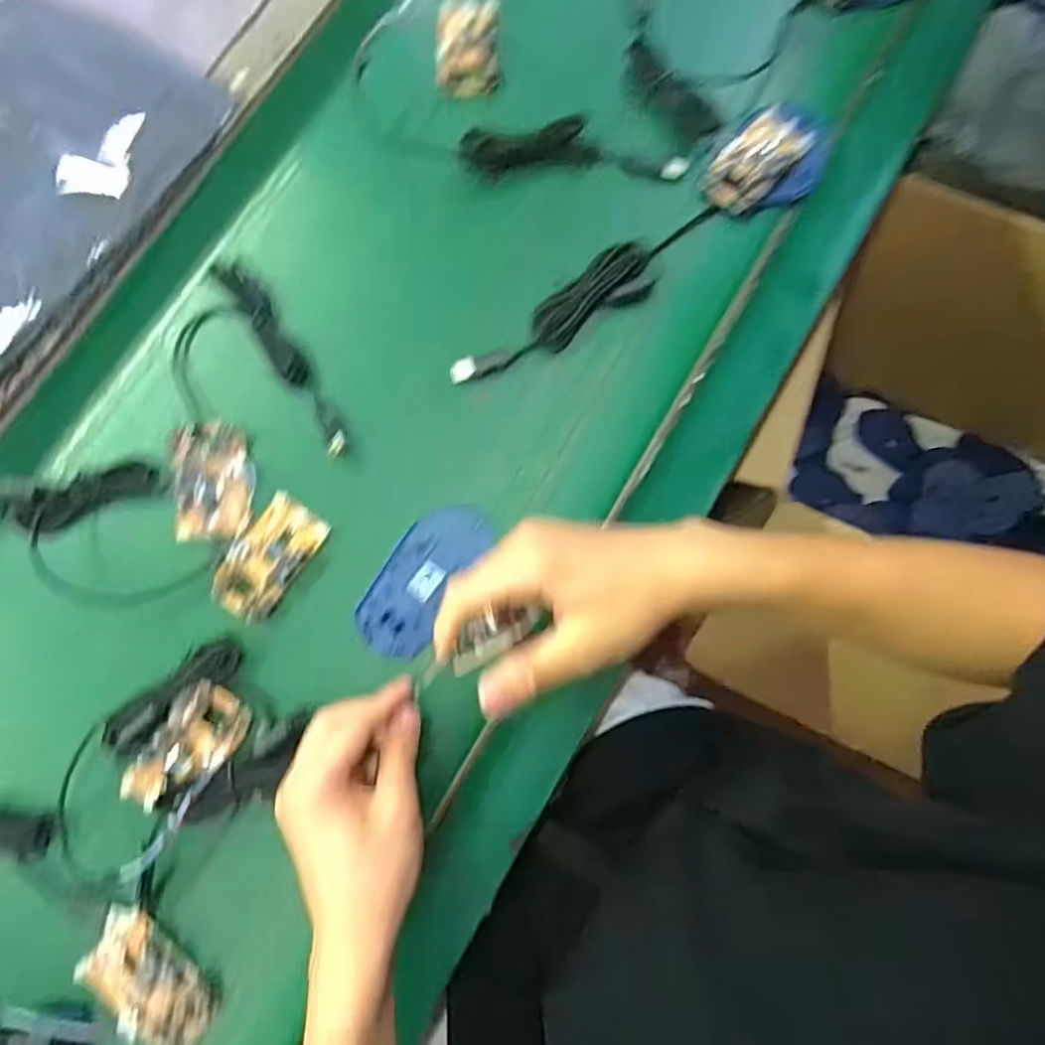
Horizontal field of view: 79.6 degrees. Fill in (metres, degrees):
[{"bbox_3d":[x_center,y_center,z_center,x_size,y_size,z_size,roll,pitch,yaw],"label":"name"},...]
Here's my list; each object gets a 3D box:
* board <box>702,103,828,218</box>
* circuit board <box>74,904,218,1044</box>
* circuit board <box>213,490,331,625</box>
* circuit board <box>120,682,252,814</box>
[{"bbox_3d":[0.188,-0.274,0.471,0.070,0.012,0.106,39,82,7],"label":"board"},{"bbox_3d":[-0.222,0.273,0.372,0.049,0.013,0.086,-44,82,-7],"label":"circuit board"},{"bbox_3d":[-0.169,0.024,0.419,0.045,0.009,0.081,32,81,6],"label":"circuit board"},{"bbox_3d":[-0.208,0.142,0.391,0.046,0.017,0.078,33,82,6],"label":"circuit board"}]

